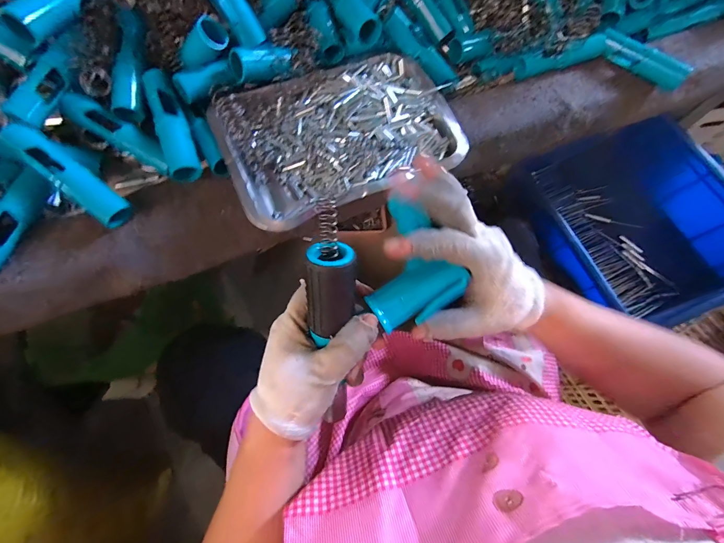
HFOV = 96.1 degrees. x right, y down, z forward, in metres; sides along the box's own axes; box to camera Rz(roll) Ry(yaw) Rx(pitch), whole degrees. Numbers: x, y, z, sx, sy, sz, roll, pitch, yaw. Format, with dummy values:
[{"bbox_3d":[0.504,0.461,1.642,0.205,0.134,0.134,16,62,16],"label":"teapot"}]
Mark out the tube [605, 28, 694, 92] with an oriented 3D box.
[{"bbox_3d":[0.381,-0.288,0.440,0.117,0.026,0.024,35,73,10],"label":"tube"}]

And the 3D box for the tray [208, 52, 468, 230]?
[{"bbox_3d":[-0.023,-0.156,0.365,0.254,0.041,0.176,-24,73,-10],"label":"tray"}]

